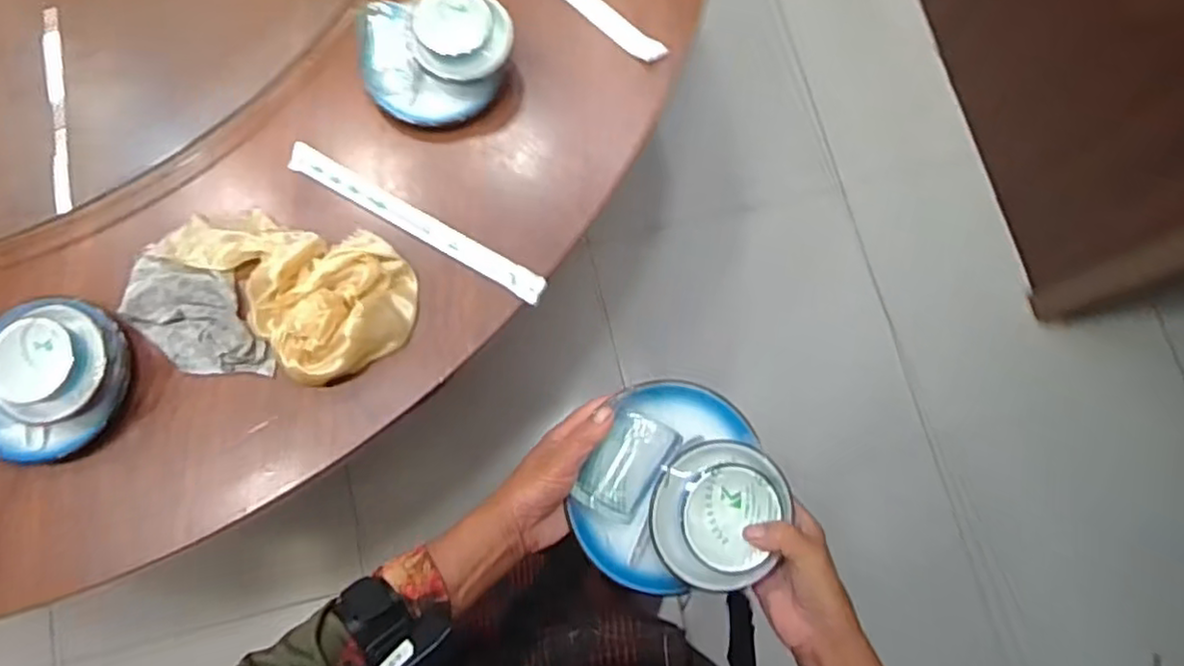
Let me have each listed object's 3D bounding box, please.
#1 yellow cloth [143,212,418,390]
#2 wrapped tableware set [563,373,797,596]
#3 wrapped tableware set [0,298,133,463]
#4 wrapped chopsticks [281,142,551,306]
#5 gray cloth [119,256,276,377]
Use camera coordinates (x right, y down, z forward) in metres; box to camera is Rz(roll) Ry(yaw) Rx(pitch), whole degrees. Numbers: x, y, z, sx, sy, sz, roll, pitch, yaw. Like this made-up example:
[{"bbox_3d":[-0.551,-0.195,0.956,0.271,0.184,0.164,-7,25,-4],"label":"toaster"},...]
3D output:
[{"bbox_3d":[-0.299,-0.066,0.674,0.247,0.050,0.149,39,79,8],"label":"yellow cloth"},{"bbox_3d":[0.067,0.119,0.510,0.138,0.058,0.154,23,80,3],"label":"wrapped tableware set"},{"bbox_3d":[-0.526,0.044,0.632,0.163,0.073,0.147,0,77,-1],"label":"wrapped tableware set"},{"bbox_3d":[-0.185,-0.117,0.711,0.306,0.015,0.028,29,78,6],"label":"wrapped chopsticks"},{"bbox_3d":[-0.388,-0.015,0.675,0.150,0.025,0.102,10,77,1],"label":"gray cloth"}]

